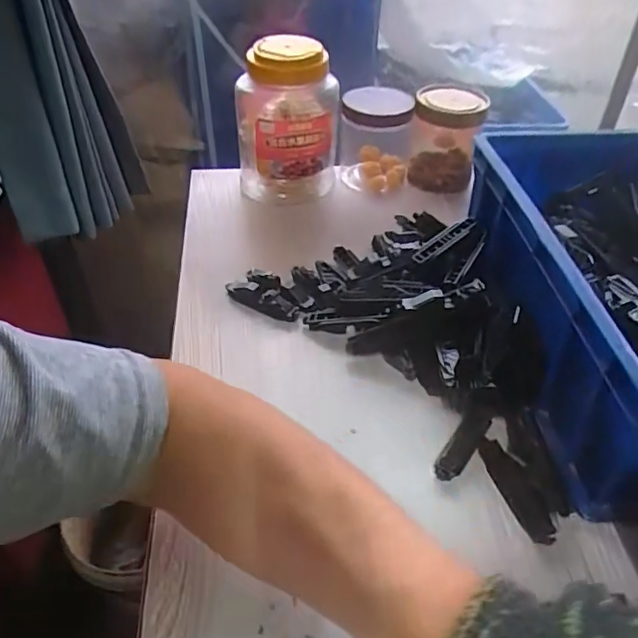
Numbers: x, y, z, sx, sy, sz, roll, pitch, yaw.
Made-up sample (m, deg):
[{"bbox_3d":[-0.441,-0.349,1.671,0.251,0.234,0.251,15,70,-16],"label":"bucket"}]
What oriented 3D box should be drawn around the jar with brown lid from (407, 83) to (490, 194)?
[{"bbox_3d":[0.153,-0.218,0.685,0.080,0.113,0.091,9,43,9],"label":"jar with brown lid"}]

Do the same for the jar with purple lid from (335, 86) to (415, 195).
[{"bbox_3d":[0.069,-0.217,0.684,0.085,0.108,0.088,4,42,3],"label":"jar with purple lid"}]

